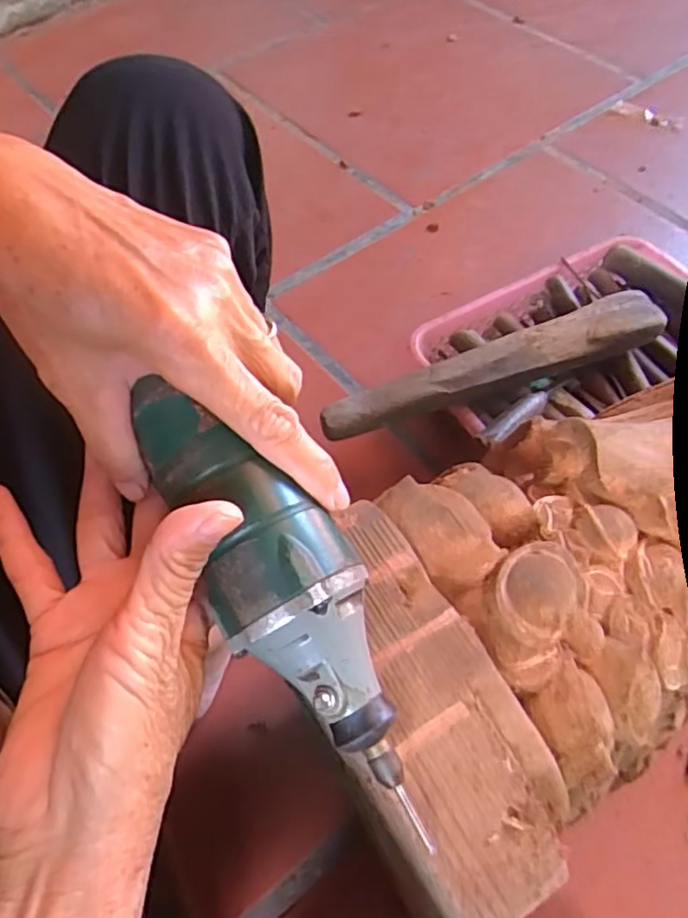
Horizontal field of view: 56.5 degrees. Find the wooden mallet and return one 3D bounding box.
[{"bbox_3d":[0.136,-0.087,0.585,0.328,0.035,0.045,-18,60,-10],"label":"wooden mallet"}]

